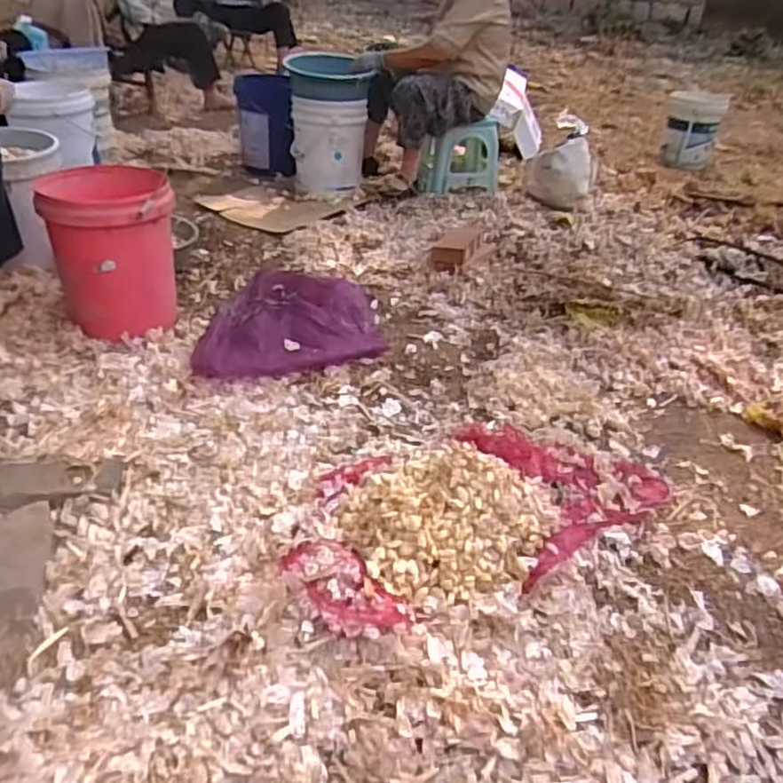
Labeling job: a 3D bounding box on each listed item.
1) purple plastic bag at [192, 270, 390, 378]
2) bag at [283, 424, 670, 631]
[{"bbox_3d":[-0.270,-0.213,1.879,0.475,0.122,0.512,0,34,-5],"label":"purple plastic bag"},{"bbox_3d":[0.184,0.188,1.317,0.810,0.135,0.399,-15,38,-25],"label":"bag"}]

